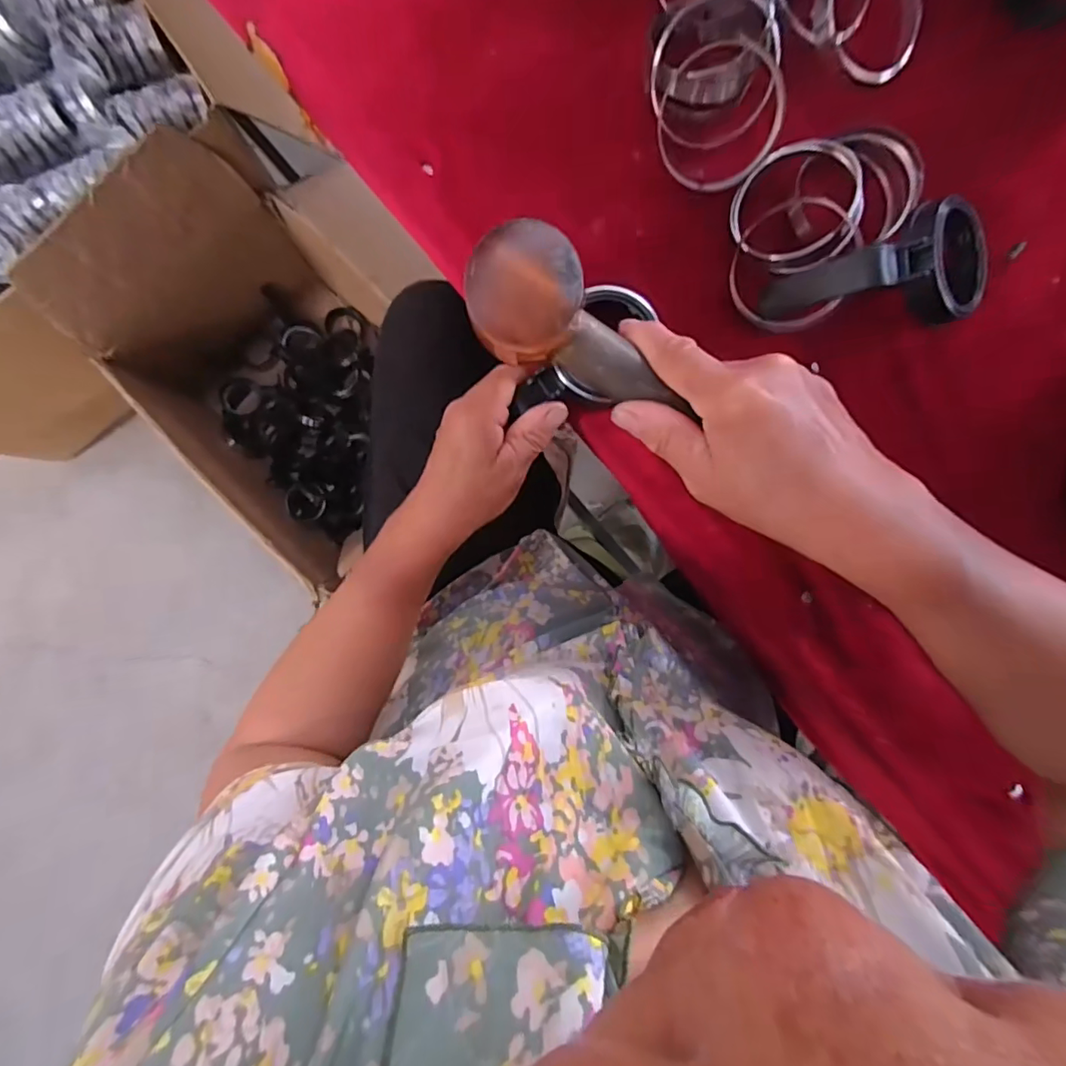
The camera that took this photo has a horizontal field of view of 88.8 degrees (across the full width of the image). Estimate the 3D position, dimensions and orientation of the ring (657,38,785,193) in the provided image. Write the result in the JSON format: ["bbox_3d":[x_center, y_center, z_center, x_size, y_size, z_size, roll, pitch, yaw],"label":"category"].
[{"bbox_3d":[0.113,-0.251,0.330,0.072,0.012,0.074,4,121,8],"label":"ring"}]

